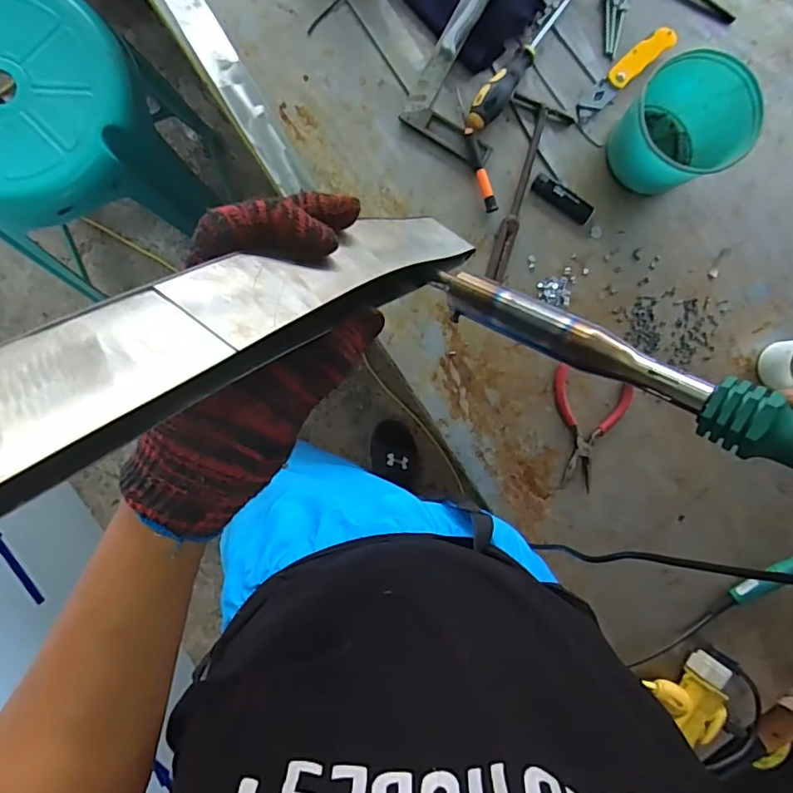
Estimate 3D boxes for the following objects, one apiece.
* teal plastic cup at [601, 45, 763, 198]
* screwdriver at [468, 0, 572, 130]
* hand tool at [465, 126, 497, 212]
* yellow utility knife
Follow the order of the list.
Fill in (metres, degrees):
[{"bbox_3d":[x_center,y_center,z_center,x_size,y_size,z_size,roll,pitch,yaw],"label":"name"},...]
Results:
[{"bbox_3d":[0.312,-0.299,0.623,0.122,0.107,0.120,0,93,-5],"label":"teal plastic cup"},{"bbox_3d":[0.149,-0.387,0.640,0.030,0.031,0.198,40,89,-6],"label":"screwdriver"},{"bbox_3d":[0.097,-0.261,0.645,0.014,0.017,0.095,-21,94,-4],"label":"hand tool"},{"bbox_3d":[0.271,-0.383,0.660,0.140,0.020,0.029,-44,96,-2],"label":"yellow utility knife"}]

